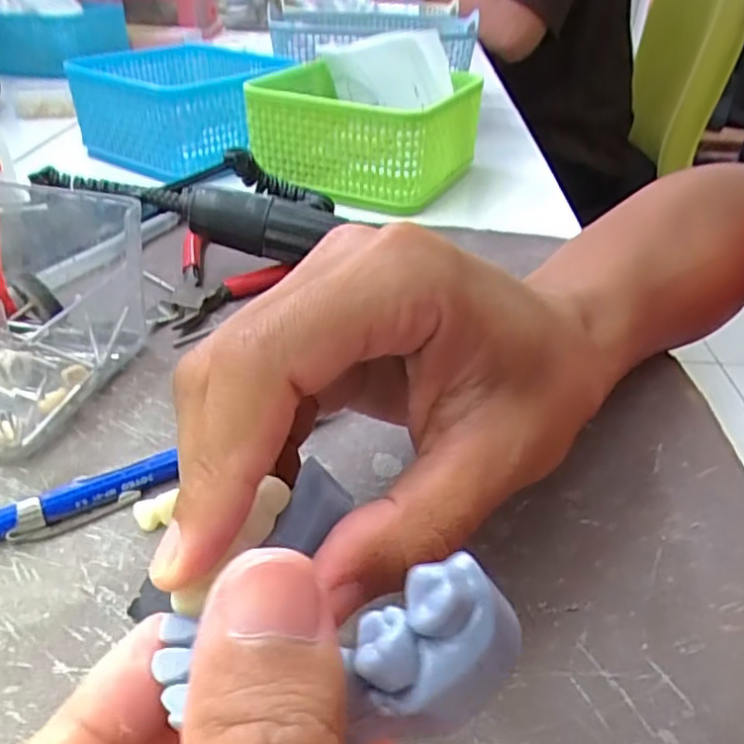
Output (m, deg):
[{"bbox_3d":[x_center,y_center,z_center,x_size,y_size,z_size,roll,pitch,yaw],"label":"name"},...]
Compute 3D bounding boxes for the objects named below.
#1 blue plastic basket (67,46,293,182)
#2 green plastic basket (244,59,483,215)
[{"bbox_3d":[-0.132,-0.199,0.494,0.130,0.061,0.137,23,40,26],"label":"blue plastic basket"},{"bbox_3d":[-0.007,-0.167,0.455,0.126,0.064,0.122,16,37,20],"label":"green plastic basket"}]

